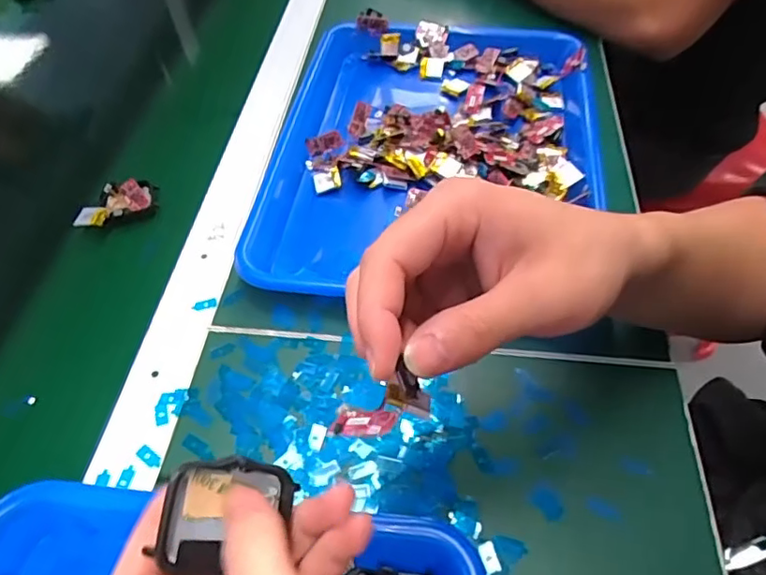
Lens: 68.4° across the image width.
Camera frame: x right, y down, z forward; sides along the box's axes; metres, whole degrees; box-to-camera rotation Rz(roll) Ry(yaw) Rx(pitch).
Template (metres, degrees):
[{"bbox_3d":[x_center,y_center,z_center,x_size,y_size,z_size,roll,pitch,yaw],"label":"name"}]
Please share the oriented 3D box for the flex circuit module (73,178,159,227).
[{"bbox_3d":[-0.210,-0.066,0.445,0.059,0.013,0.036,-16,55,-9],"label":"flex circuit module"}]

